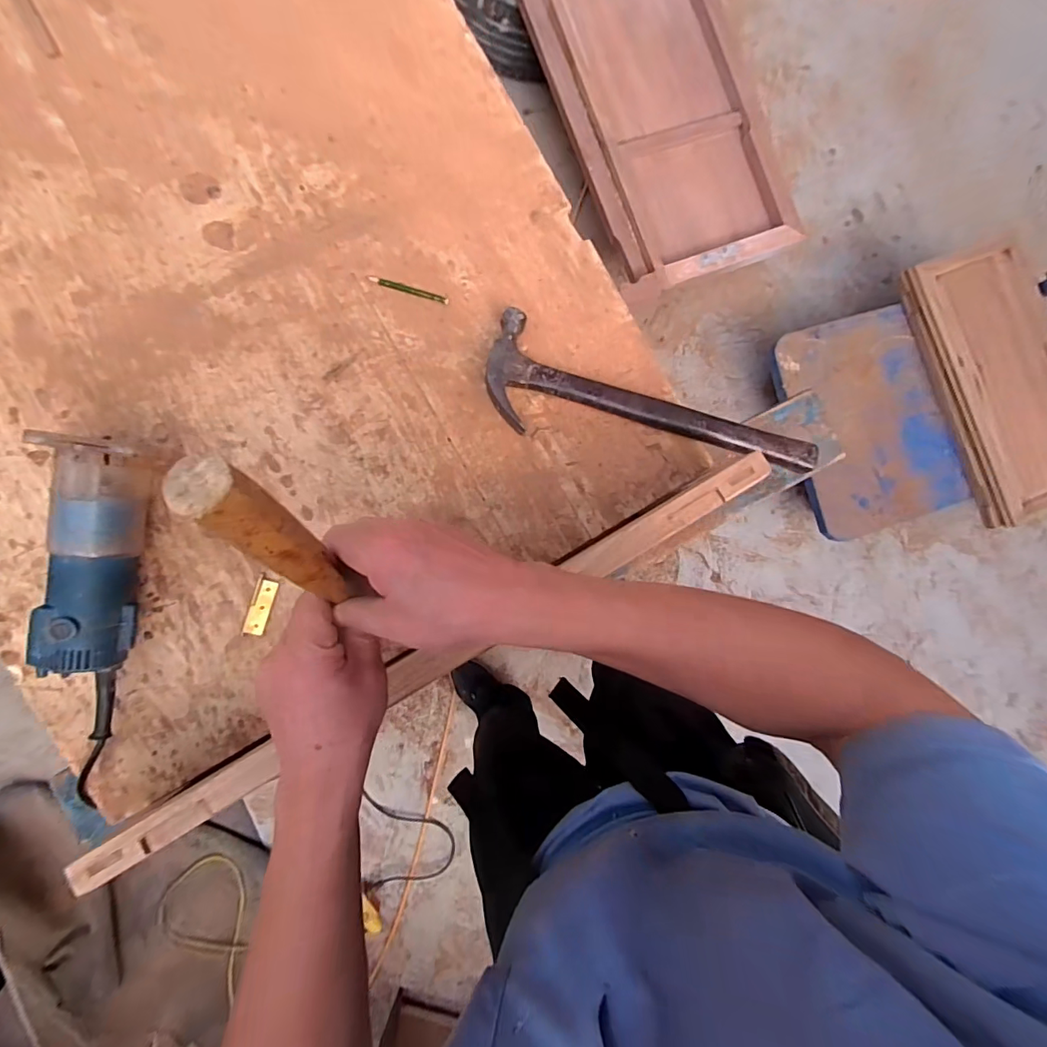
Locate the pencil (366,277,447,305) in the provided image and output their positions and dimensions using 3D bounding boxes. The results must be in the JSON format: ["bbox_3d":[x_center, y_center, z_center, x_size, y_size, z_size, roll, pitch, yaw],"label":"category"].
[{"bbox_3d":[-0.133,-0.271,0.545,0.092,0.004,0.008,14,86,-7],"label":"pencil"}]

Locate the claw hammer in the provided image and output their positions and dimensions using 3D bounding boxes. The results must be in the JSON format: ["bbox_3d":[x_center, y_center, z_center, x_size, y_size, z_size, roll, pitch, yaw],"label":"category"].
[{"bbox_3d":[0.159,-0.142,0.561,0.402,0.027,0.122,11,87,-7],"label":"claw hammer"}]

